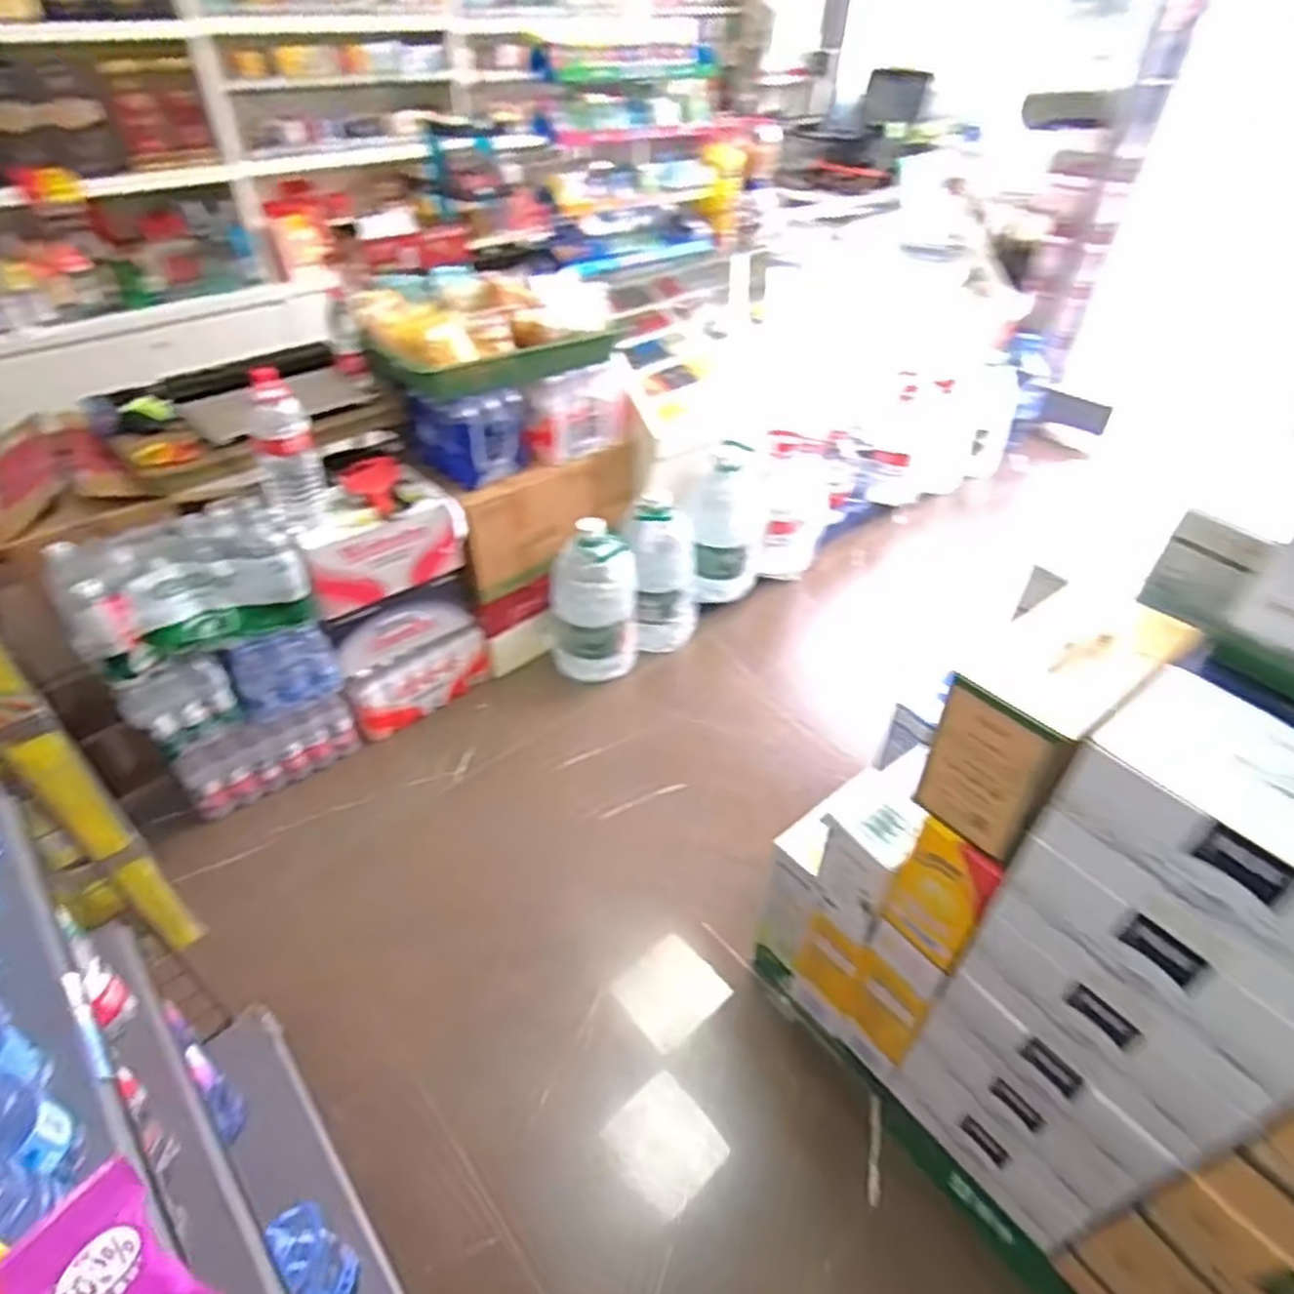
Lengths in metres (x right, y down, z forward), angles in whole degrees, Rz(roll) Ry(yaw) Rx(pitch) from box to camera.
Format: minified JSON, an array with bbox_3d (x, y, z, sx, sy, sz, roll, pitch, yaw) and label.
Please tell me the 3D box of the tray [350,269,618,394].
[{"bbox_3d":[-0.353,-0.743,1.737,0.547,0.176,0.271,-23,46,-24],"label":"tray"}]

